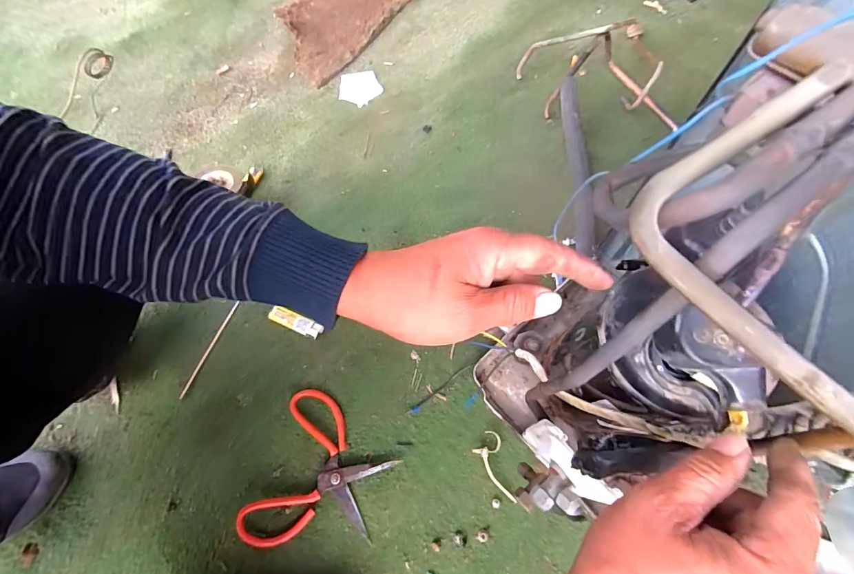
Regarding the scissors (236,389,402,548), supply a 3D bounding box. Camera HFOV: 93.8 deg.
[{"bbox_3d":[-0.128,0.237,0.501,0.152,0.018,0.183,16,67,7],"label":"scissors"}]

